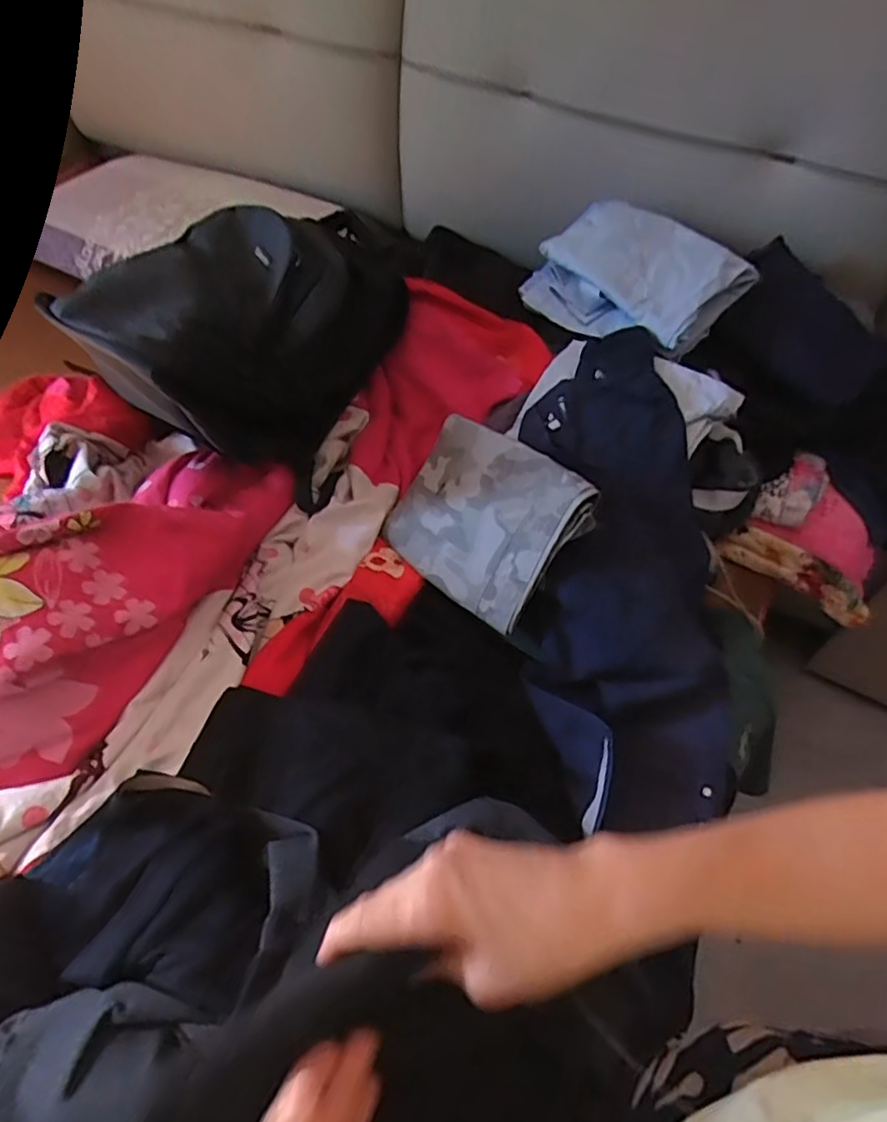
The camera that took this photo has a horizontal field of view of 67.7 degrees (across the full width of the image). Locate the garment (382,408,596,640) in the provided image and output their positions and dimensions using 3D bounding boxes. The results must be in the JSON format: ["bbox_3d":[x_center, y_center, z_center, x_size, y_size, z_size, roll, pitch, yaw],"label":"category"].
[{"bbox_3d":[0.045,-0.059,0.839,0.255,0.023,0.206,37,96,40],"label":"garment"}]

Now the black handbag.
[{"bbox_3d":[-0.244,-0.323,0.885,0.296,0.202,0.417,13,54,6],"label":"black handbag"}]

